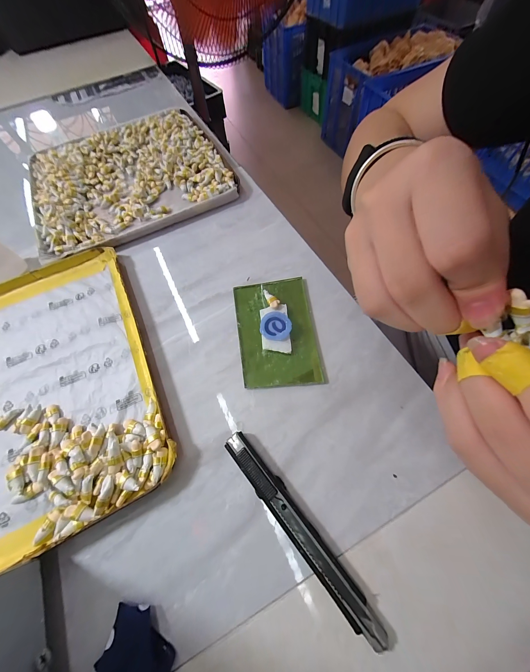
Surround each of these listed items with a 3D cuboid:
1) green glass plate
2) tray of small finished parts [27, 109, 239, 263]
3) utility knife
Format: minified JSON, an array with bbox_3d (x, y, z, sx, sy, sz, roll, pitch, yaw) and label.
[{"bbox_3d":[0.010,-0.007,0.214,0.068,0.010,0.104,-9,65,-2],"label":"green glass plate"},{"bbox_3d":[-0.179,-0.211,0.316,0.236,0.019,0.224,-26,66,-9],"label":"tray of small finished parts"},{"bbox_3d":[0.019,0.120,0.155,0.016,0.011,0.133,-39,69,-14],"label":"utility knife"}]

